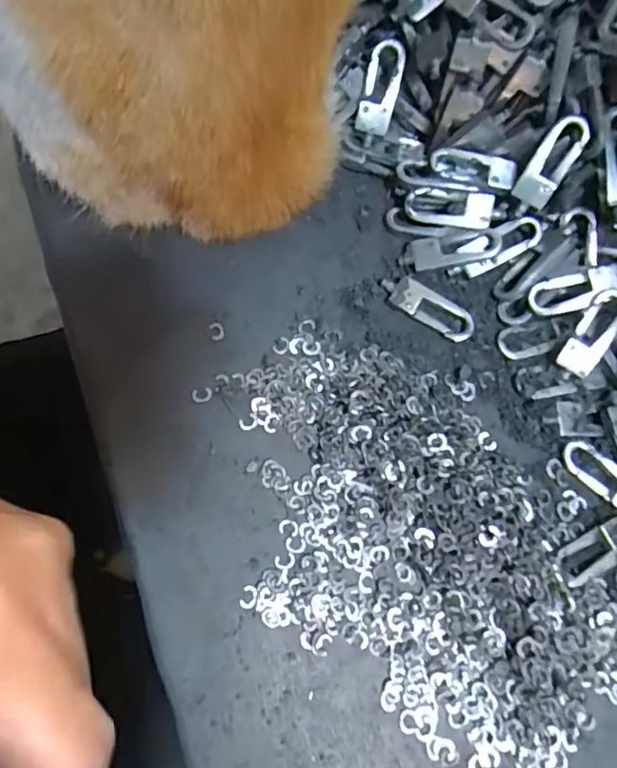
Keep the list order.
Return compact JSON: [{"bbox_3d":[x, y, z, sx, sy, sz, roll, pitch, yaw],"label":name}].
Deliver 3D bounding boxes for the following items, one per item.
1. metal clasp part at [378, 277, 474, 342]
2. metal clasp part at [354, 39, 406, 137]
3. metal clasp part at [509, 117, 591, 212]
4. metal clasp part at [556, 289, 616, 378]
[{"bbox_3d":[0.052,-0.034,0.247,0.045,0.005,0.016,33,75,6],"label":"metal clasp part"},{"bbox_3d":[0.032,-0.136,0.255,0.017,0.009,0.039,23,115,7],"label":"metal clasp part"},{"bbox_3d":[0.104,-0.095,0.240,0.015,0.005,0.038,35,105,9],"label":"metal clasp part"},{"bbox_3d":[0.121,-0.022,0.236,0.014,0.006,0.039,32,95,8],"label":"metal clasp part"}]

